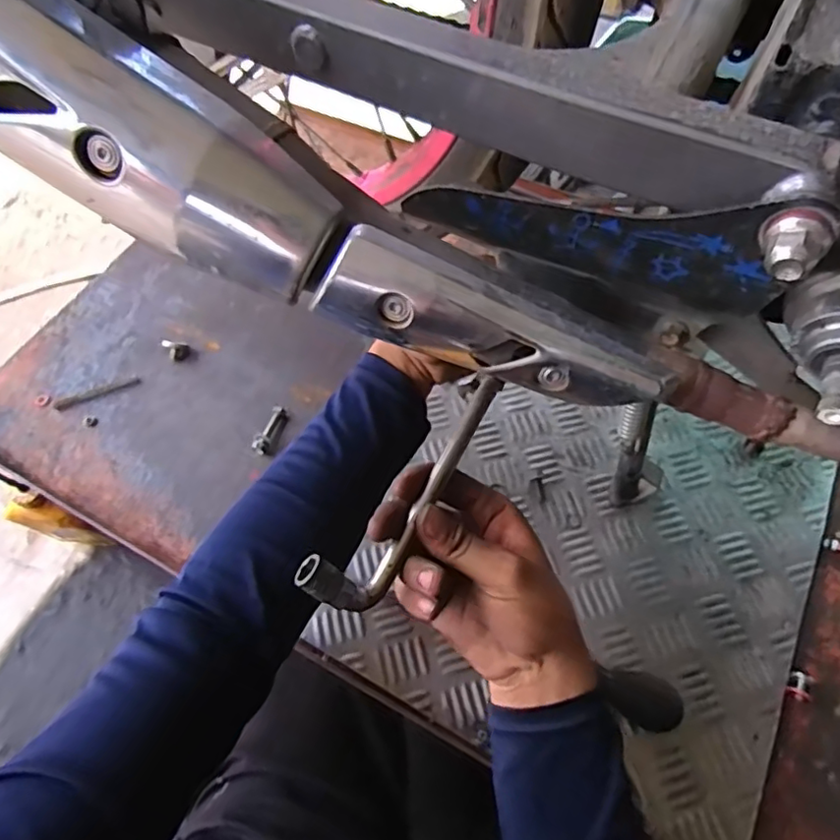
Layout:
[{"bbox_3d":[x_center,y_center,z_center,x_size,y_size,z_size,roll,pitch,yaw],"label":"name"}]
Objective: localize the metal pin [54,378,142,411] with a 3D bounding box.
[{"bbox_3d":[-0.327,-0.027,0.598,0.084,0.005,0.010,-20,62,-9],"label":"metal pin"}]

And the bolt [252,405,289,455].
[{"bbox_3d":[-0.144,0.010,0.568,0.014,0.016,0.051,18,62,12],"label":"bolt"}]

